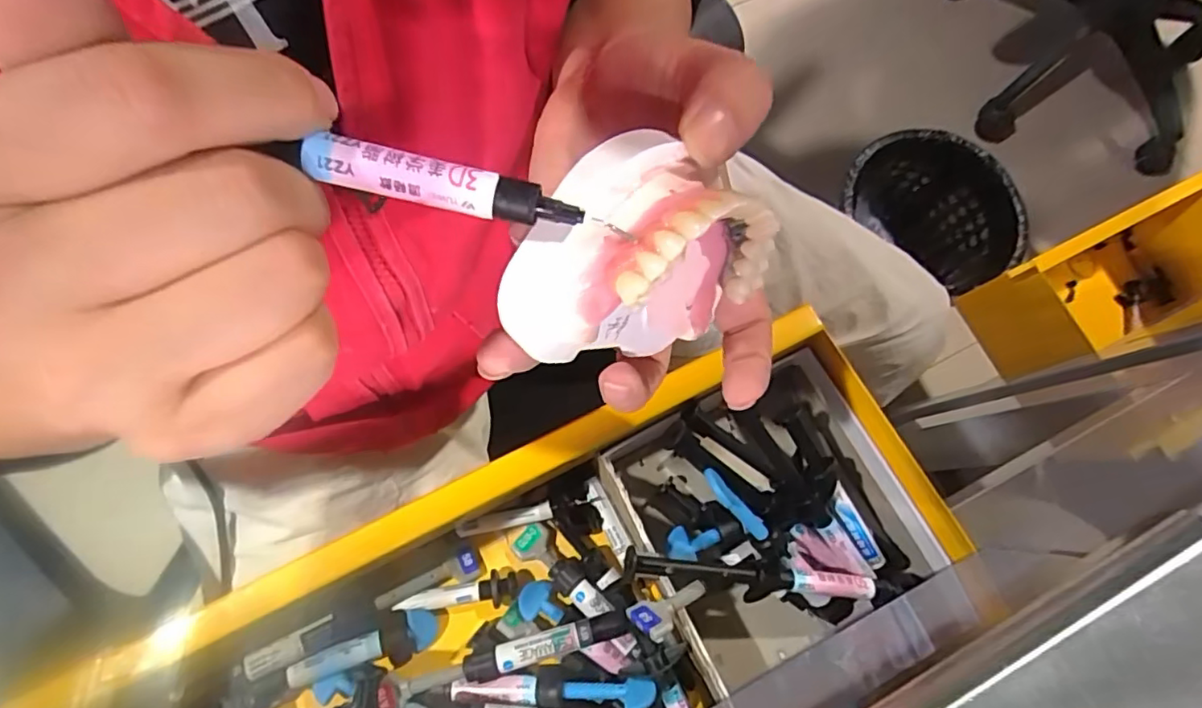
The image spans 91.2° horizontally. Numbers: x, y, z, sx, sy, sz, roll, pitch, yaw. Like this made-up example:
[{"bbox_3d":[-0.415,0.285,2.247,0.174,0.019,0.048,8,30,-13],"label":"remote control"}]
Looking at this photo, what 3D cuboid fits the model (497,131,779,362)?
[{"bbox_3d":[0.007,-0.024,0.170,0.077,0.059,0.045,-20,73,-8],"label":"model"}]

